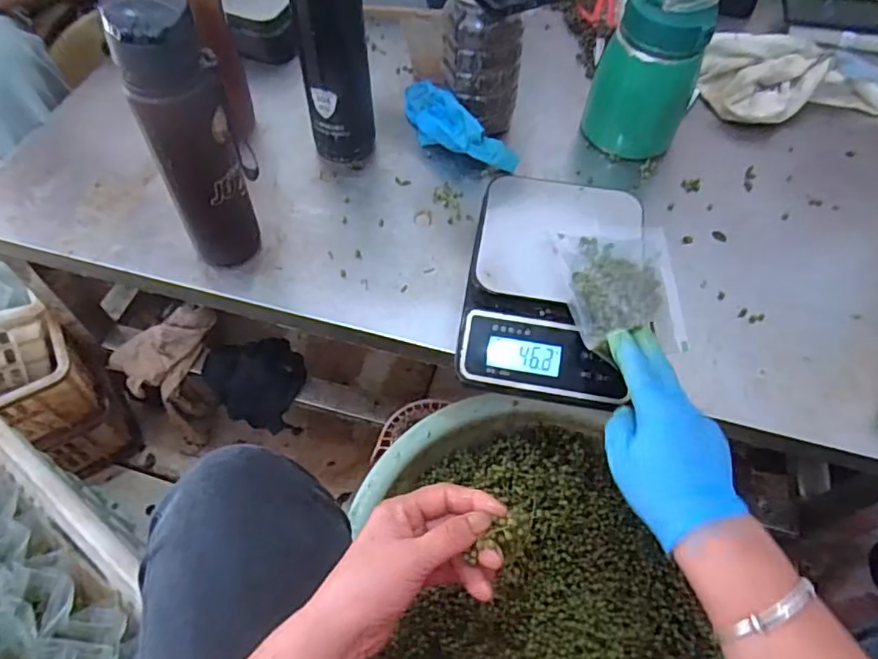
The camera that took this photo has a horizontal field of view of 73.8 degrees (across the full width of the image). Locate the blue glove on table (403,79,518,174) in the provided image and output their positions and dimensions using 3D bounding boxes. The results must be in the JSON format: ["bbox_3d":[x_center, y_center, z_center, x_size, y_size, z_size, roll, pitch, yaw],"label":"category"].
[{"bbox_3d":[0.011,-0.230,0.650,0.050,0.054,0.173,-37,66,-23],"label":"blue glove on table"}]

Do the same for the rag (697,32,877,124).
[{"bbox_3d":[0.444,-0.306,0.715,0.229,0.053,0.116,-4,57,-5],"label":"rag"}]

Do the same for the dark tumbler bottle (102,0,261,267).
[{"bbox_3d":[-0.194,-0.150,0.479,0.073,0.231,0.061,-22,61,-16],"label":"dark tumbler bottle"}]

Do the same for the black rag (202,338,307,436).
[{"bbox_3d":[-0.243,0.064,0.775,0.122,0.050,0.122,29,91,2],"label":"black rag"}]

